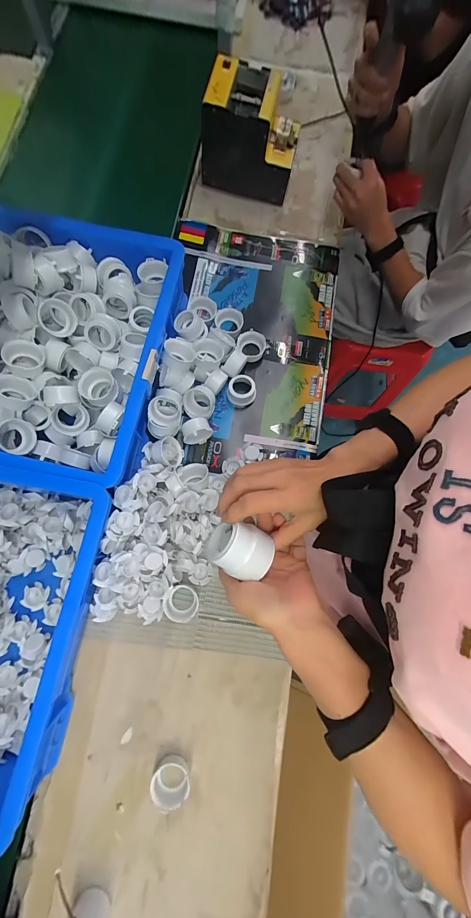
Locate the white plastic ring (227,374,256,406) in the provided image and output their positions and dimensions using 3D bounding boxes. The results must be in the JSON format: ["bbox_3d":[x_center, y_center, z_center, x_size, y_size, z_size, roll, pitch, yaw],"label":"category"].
[{"bbox_3d":[0.012,-0.124,0.590,0.051,0.033,0.052,0,77,-1],"label":"white plastic ring"}]

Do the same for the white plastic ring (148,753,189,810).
[{"bbox_3d":[-0.092,0.463,0.458,0.055,0.022,0.050,0,77,-1],"label":"white plastic ring"}]

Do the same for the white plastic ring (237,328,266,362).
[{"bbox_3d":[0.031,-0.214,0.610,0.055,0.027,0.055,0,77,-1],"label":"white plastic ring"}]

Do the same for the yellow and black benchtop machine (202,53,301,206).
[{"bbox_3d":[0.029,-0.638,0.638,0.182,0.161,0.122,12,77,2],"label":"yellow and black benchtop machine"}]

